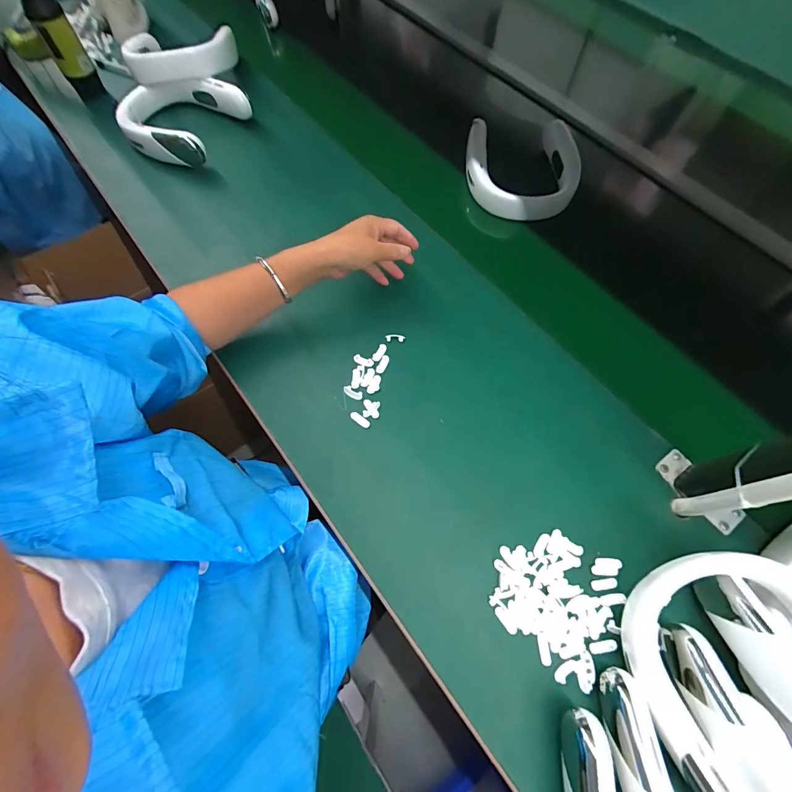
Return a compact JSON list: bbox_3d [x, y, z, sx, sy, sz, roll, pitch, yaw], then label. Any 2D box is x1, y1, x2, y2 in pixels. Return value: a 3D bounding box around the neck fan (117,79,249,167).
[{"bbox_3d":[-0.364,-0.469,0.672,0.174,0.062,0.154,15,68,6],"label":"neck fan"}]

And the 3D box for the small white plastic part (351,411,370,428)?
[{"bbox_3d":[-0.046,0.030,0.490,0.028,0.005,0.011,32,70,13],"label":"small white plastic part"}]

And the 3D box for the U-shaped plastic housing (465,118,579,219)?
[{"bbox_3d":[0.215,-0.395,0.658,0.187,0.075,0.179,0,67,0],"label":"U-shaped plastic housing"}]

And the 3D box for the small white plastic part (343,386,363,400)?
[{"bbox_3d":[-0.057,-0.004,0.503,0.027,0.004,0.012,26,69,11],"label":"small white plastic part"}]

